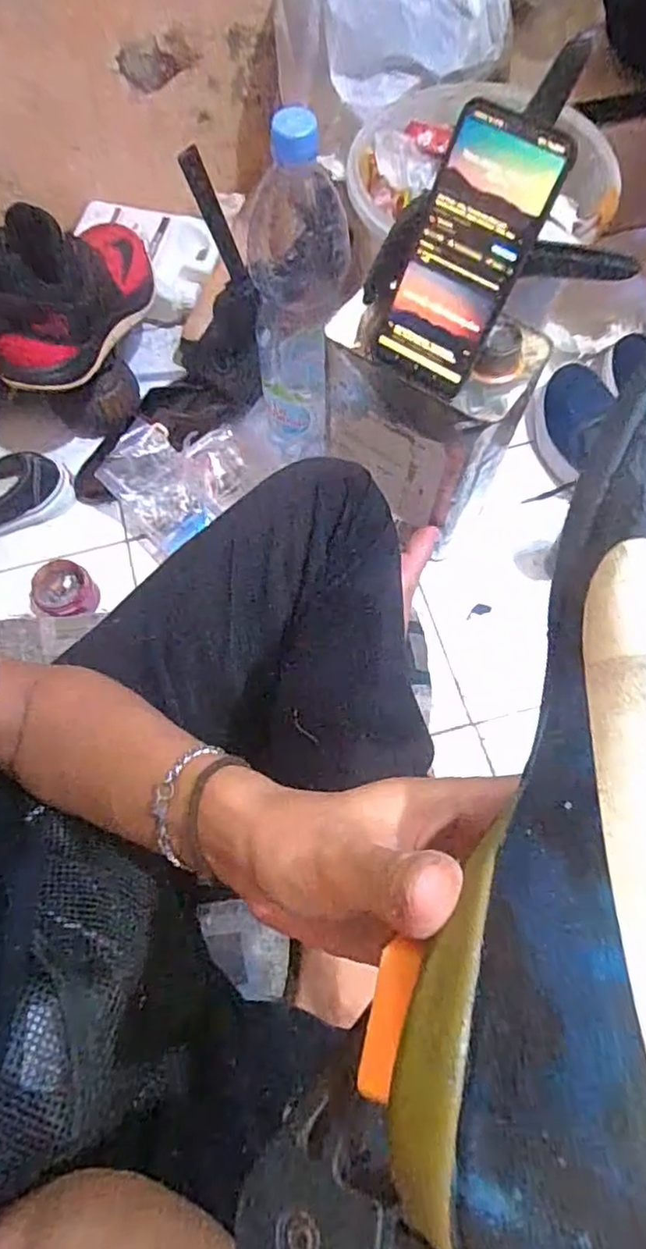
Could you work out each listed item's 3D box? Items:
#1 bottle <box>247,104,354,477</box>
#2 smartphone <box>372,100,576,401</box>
[{"bbox_3d":[-0.024,-0.300,0.575,0.081,0.312,0.094,-4,70,-1],"label":"bottle"},{"bbox_3d":[0.098,-0.256,0.438,0.079,0.167,0.017,33,36,12],"label":"smartphone"}]

